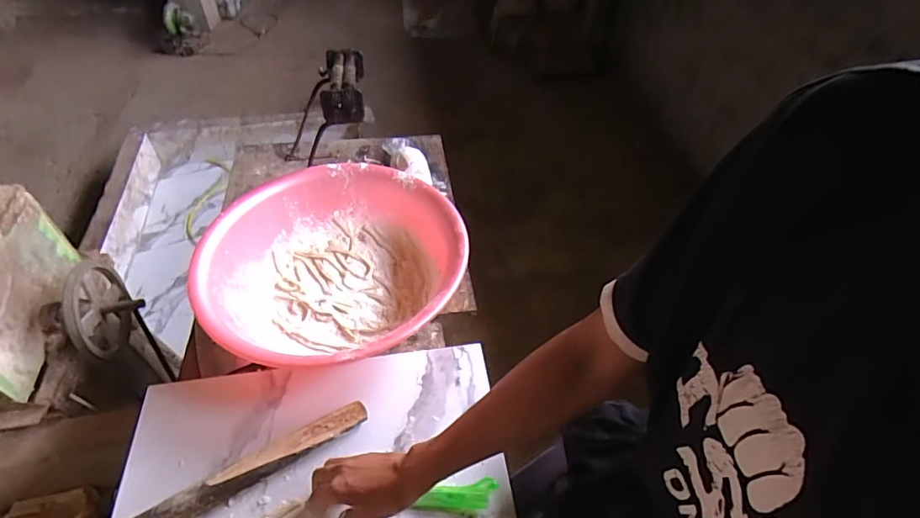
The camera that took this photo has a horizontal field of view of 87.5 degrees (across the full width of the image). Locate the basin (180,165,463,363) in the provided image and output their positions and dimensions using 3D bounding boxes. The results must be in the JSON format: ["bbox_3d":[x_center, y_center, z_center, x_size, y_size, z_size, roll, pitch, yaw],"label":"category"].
[{"bbox_3d":[-0.201,0.009,0.805,0.397,0.147,0.401,1,53,-1],"label":"basin"}]

